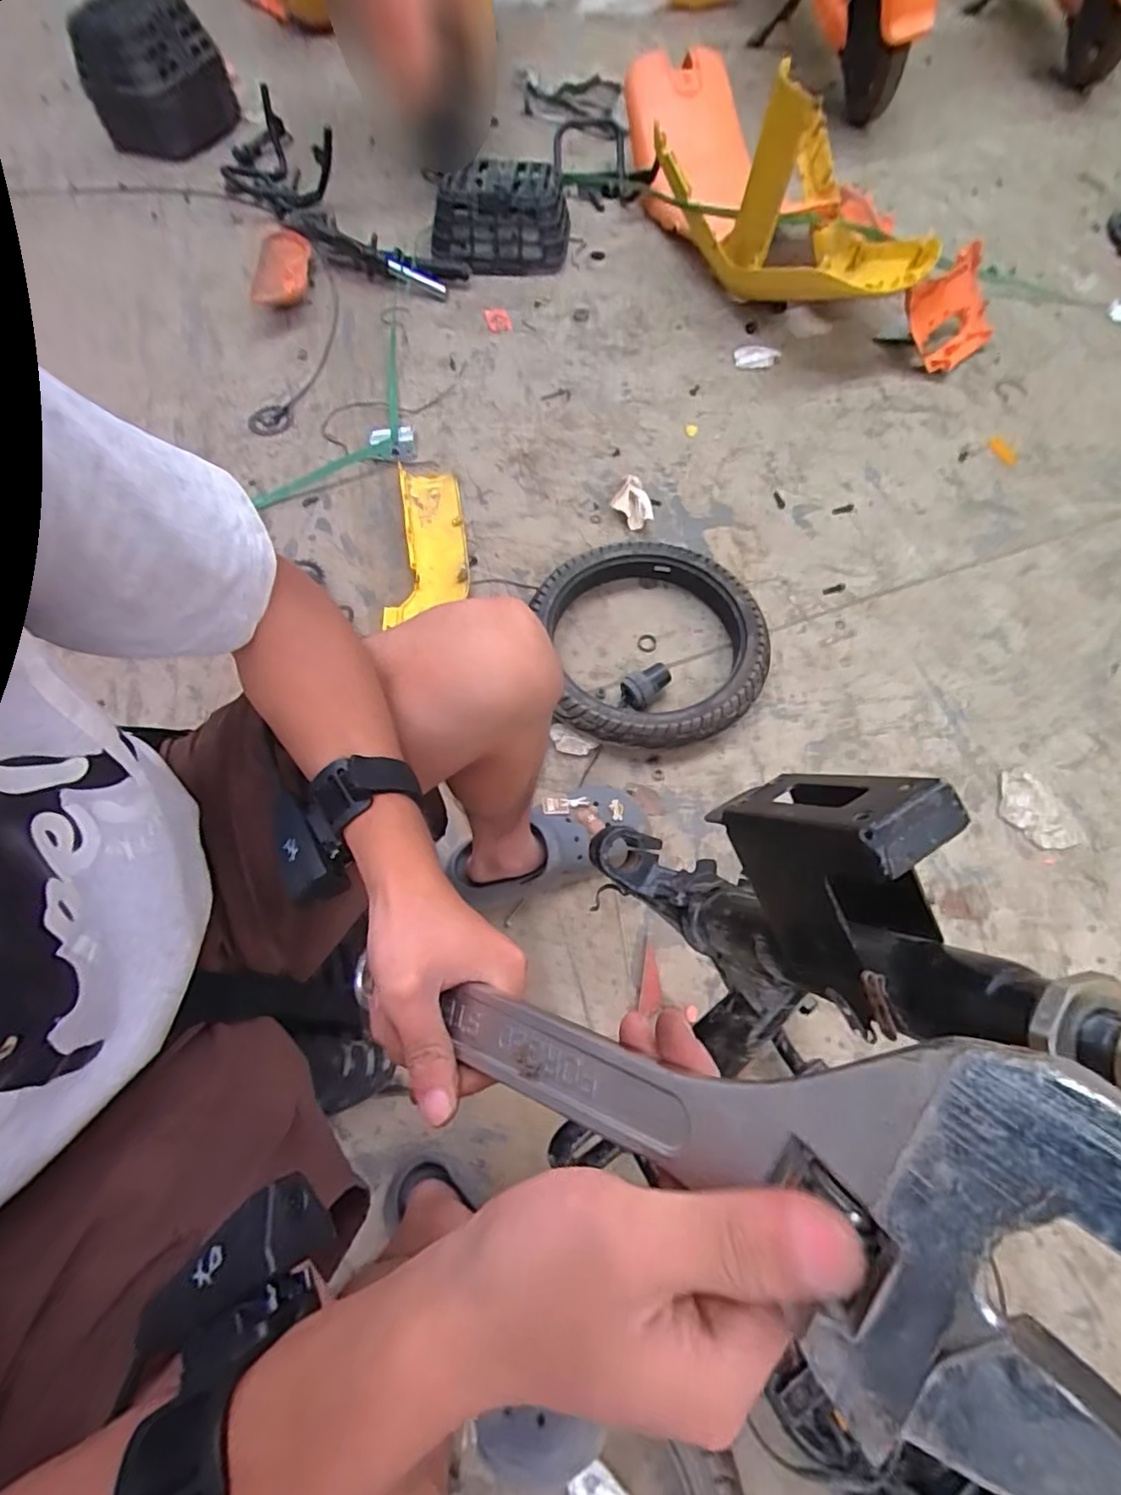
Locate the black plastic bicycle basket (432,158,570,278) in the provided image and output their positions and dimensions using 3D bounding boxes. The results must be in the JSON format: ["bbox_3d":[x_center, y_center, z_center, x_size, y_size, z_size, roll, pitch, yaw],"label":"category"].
[{"bbox_3d":[-0.128,-1.094,1.221,0.288,0.135,0.122,-3,65,0],"label":"black plastic bicycle basket"}]

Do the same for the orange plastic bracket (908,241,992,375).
[{"bbox_3d":[0.783,-0.872,1.180,0.211,0.184,0.041,-41,31,-7],"label":"orange plastic bracket"}]

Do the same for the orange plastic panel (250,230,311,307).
[{"bbox_3d":[-0.591,-1.016,1.248,0.112,0.032,0.238,-7,66,-3],"label":"orange plastic panel"}]

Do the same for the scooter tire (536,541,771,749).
[{"bbox_3d":[0.140,-0.156,0.893,0.348,0.063,0.334,0,66,0],"label":"scooter tire"}]

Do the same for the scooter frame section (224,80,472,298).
[{"bbox_3d":[-0.515,-1.206,1.288,0.211,0.108,0.759,-42,71,-16],"label":"scooter frame section"}]

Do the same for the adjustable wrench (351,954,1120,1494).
[{"bbox_3d":[0.038,0.124,0.190,0.017,0.254,0.080,33,61,-35],"label":"adjustable wrench"}]

